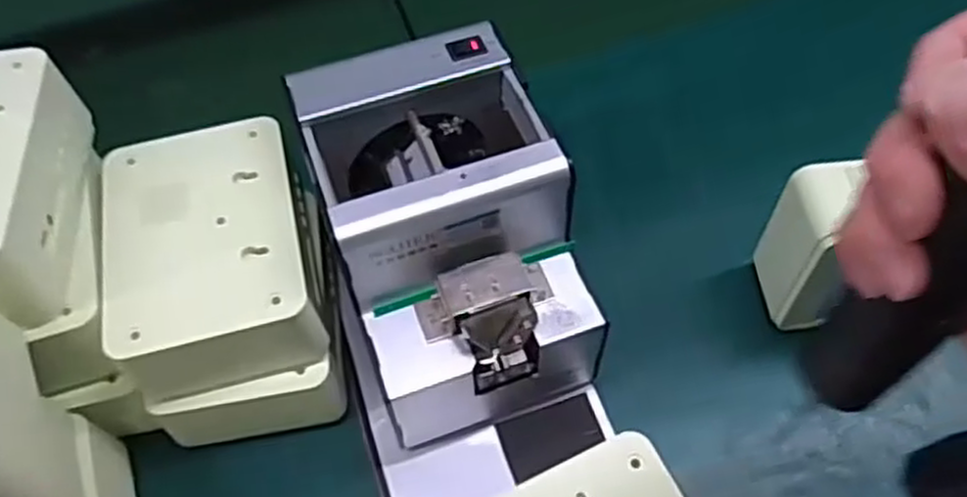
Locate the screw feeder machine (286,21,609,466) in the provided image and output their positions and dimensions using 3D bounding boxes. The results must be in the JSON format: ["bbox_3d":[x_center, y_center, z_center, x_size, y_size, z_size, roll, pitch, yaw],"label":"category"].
[{"bbox_3d":[-0.021,-0.004,0.450,0.132,0.149,0.173,-13,57,-6],"label":"screw feeder machine"}]

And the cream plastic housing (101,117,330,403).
[{"bbox_3d":[-0.152,0.002,0.431,0.105,0.052,0.141,-15,57,-7],"label":"cream plastic housing"}]

